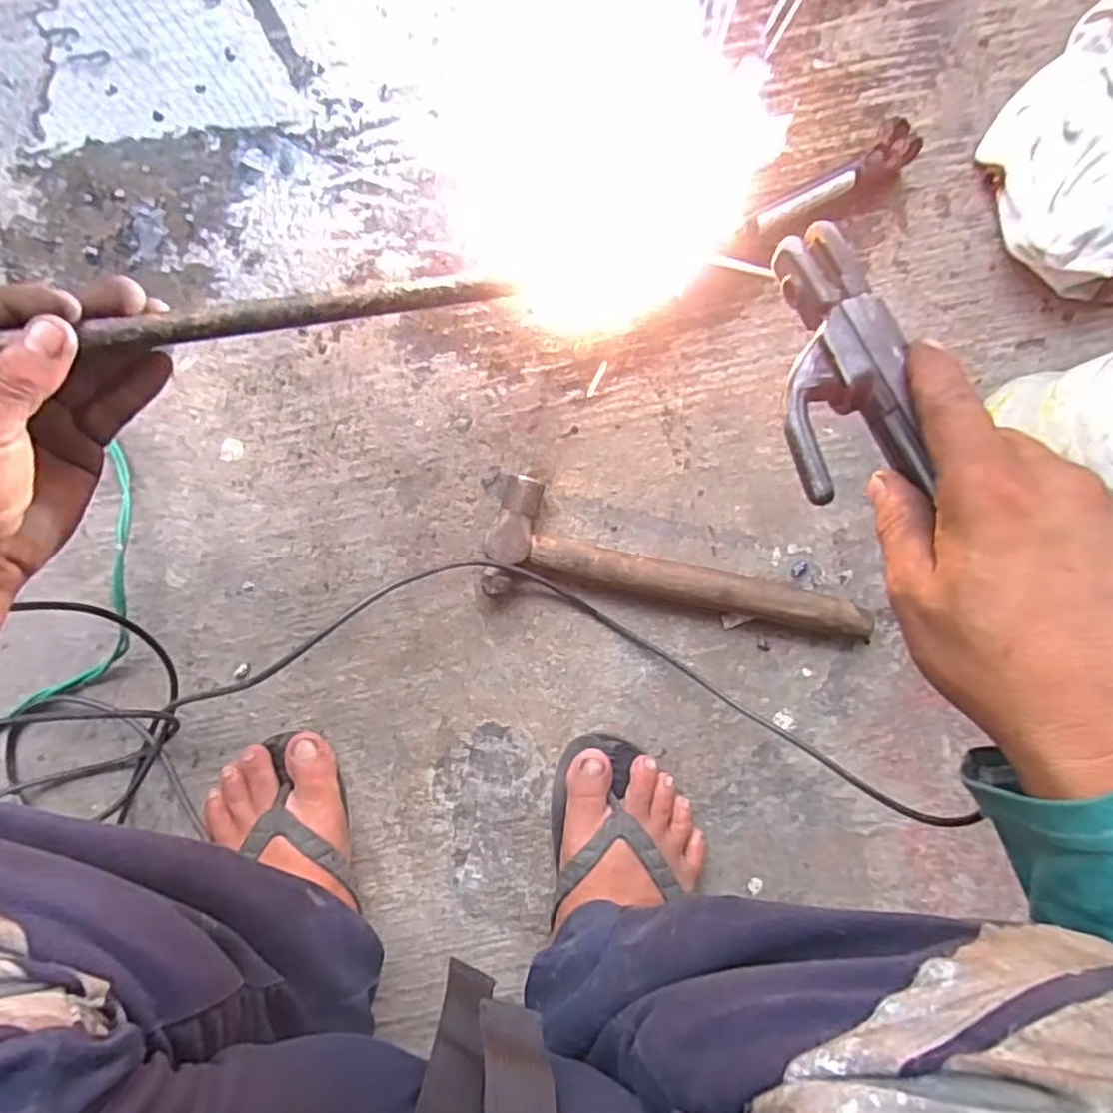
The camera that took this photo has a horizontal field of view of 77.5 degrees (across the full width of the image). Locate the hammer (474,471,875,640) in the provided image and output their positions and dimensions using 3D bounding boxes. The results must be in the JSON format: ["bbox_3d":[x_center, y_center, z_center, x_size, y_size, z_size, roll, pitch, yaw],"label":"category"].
[{"bbox_3d":[0.093,0.010,0.509,0.283,0.026,0.079,11,92,-3],"label":"hammer"}]

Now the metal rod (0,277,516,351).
[{"bbox_3d":[-0.186,-0.110,0.336,0.360,0.017,0.015,-19,94,-28],"label":"metal rod"}]

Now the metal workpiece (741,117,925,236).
[{"bbox_3d":[0.197,-0.266,0.500,0.126,0.033,0.031,-34,94,-1],"label":"metal workpiece"}]

